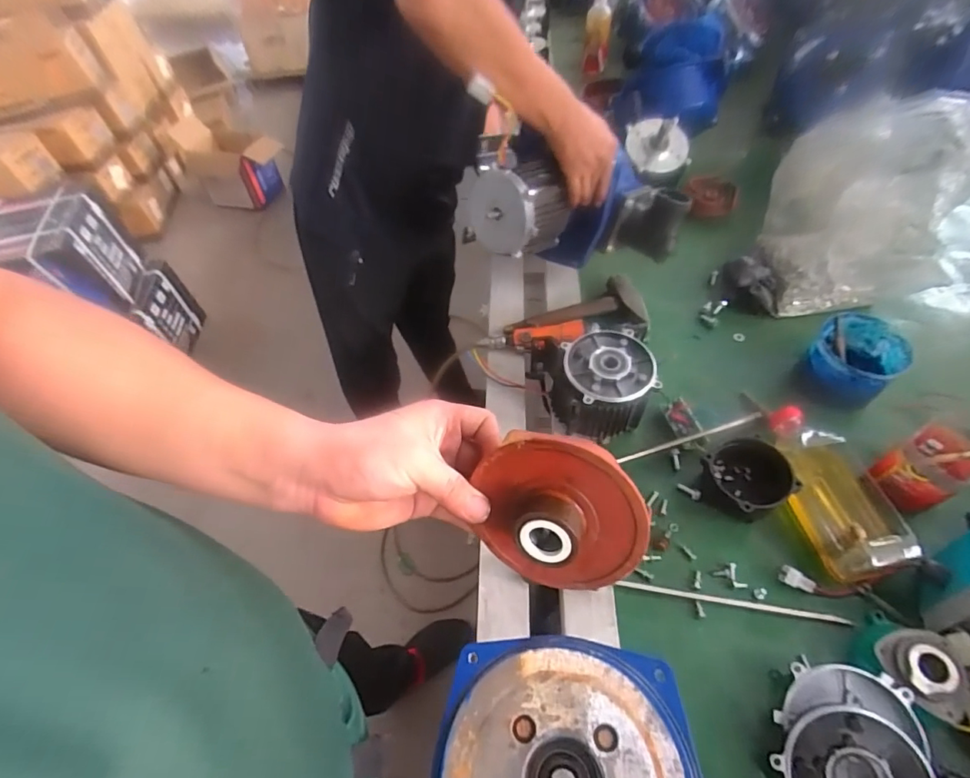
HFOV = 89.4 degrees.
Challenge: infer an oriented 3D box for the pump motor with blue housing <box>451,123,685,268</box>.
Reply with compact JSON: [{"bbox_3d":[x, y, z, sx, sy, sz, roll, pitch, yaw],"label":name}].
[{"bbox_3d":[0.136,-0.268,0.768,0.308,0.157,0.128,8,54,-8],"label":"pump motor with blue housing"}]

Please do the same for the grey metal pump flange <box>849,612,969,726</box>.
[{"bbox_3d":[0.451,0.285,0.514,0.093,0.039,0.084,33,63,25],"label":"grey metal pump flange"}]

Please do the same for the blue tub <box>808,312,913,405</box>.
[{"bbox_3d":[0.535,-0.037,0.716,0.108,0.095,0.106,-2,54,3],"label":"blue tub"}]

